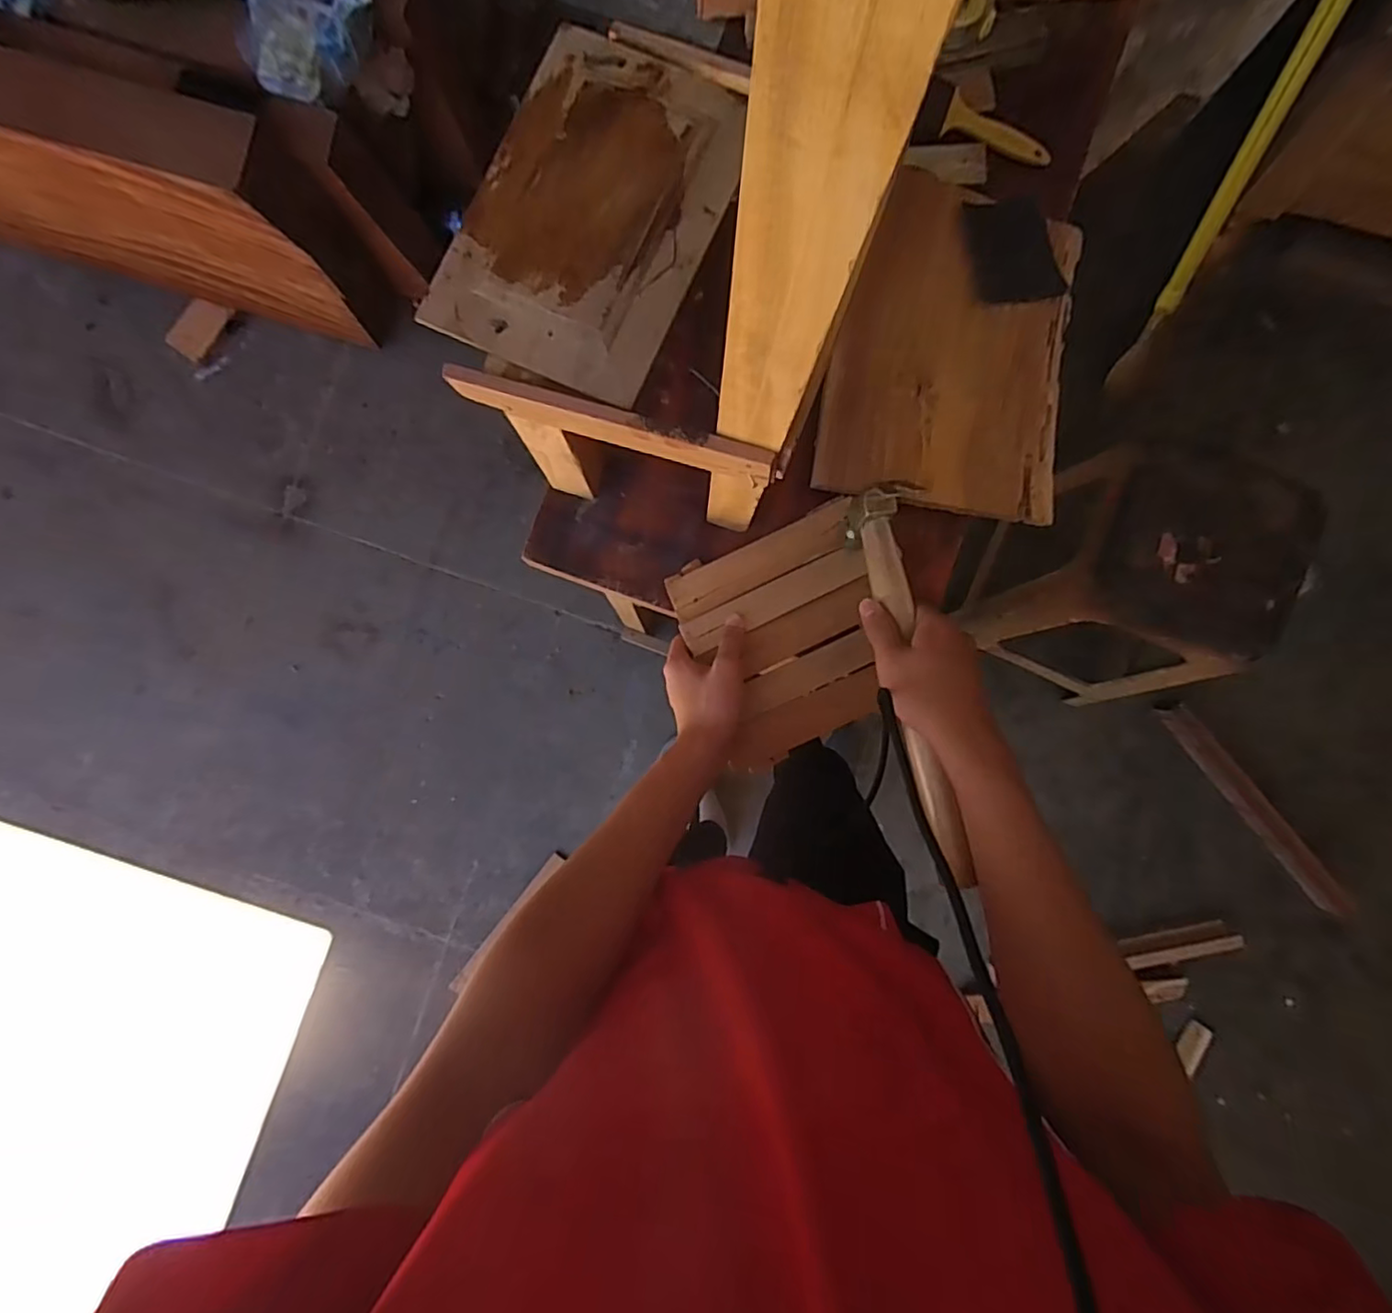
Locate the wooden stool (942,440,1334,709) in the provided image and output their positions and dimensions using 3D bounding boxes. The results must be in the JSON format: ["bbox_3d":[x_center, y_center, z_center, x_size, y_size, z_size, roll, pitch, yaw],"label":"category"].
[{"bbox_3d":[0.640,-0.122,0.978,0.290,0.342,0.284,28,86,1],"label":"wooden stool"}]

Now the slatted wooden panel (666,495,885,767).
[{"bbox_3d":[0.087,-0.019,0.585,0.174,0.023,0.197,-23,86,4],"label":"slatted wooden panel"}]

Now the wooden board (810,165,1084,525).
[{"bbox_3d":[0.245,-0.292,0.602,0.228,0.015,0.300,8,88,-6],"label":"wooden board"}]

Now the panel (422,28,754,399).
[{"bbox_3d":[-0.064,-0.281,0.398,0.152,0.015,0.213,25,90,6],"label":"panel"}]

